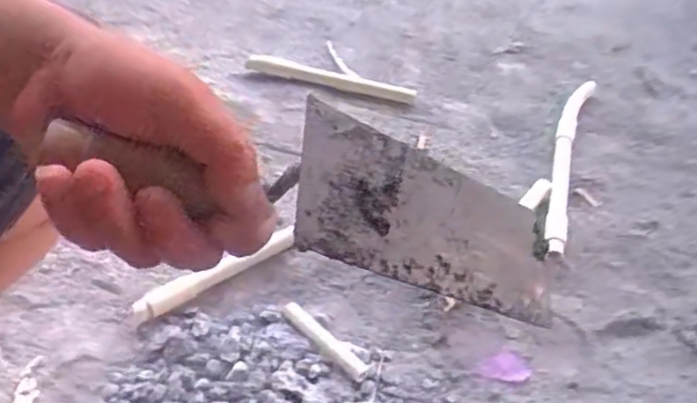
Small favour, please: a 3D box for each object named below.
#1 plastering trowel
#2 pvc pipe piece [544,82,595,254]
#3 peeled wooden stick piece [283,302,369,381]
[{"bbox_3d":[-0.005,-0.003,0.304,0.240,0.036,0.077,16,43,-17],"label":"plastering trowel"},{"bbox_3d":[0.284,-0.057,0.866,0.034,0.027,0.354,17,46,10],"label":"pvc pipe piece"},{"bbox_3d":[-0.023,0.137,0.660,0.020,0.012,0.113,-32,57,-32],"label":"peeled wooden stick piece"}]

